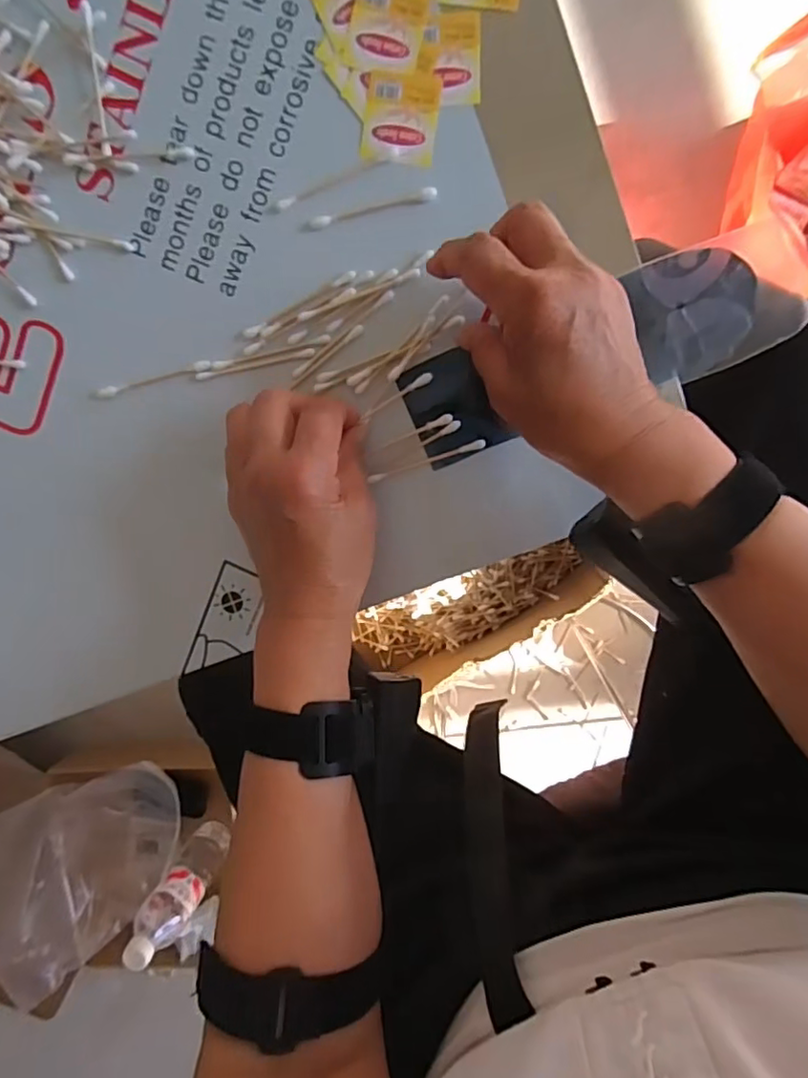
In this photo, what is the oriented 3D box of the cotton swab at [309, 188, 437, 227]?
[{"bbox_3d":[-0.018,-0.182,0.320,0.072,0.004,0.006,-11,98,5],"label":"cotton swab"}]

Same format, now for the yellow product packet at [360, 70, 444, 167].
[{"bbox_3d":[-0.002,-0.228,0.313,0.040,0.004,0.044,9,99,2],"label":"yellow product packet"}]

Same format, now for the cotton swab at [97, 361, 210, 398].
[{"bbox_3d":[-0.148,-0.095,0.347,0.070,0.007,0.006,-13,98,5],"label":"cotton swab"}]

